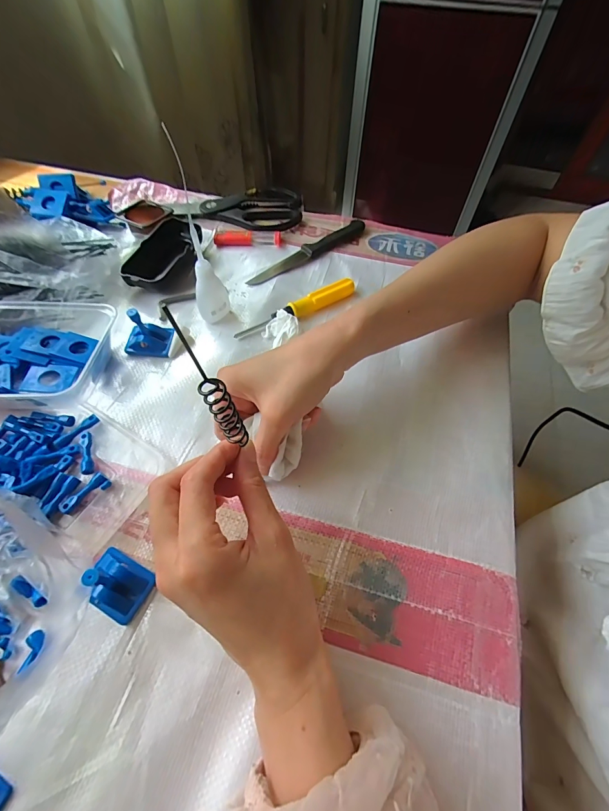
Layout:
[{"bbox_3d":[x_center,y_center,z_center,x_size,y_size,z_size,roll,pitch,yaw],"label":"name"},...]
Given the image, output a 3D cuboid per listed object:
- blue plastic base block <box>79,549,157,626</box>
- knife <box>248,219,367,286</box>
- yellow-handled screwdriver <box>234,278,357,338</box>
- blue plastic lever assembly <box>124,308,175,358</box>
[{"bbox_3d":[-0.128,0.121,0.246,0.044,0.017,0.034,26,61,14],"label":"blue plastic base block"},{"bbox_3d":[0.007,-0.187,0.440,0.173,0.009,0.024,-37,66,-21],"label":"knife"},{"bbox_3d":[-0.007,-0.102,0.384,0.141,0.017,0.016,-29,63,-18],"label":"yellow-handled screwdriver"},{"bbox_3d":[-0.155,-0.072,0.350,0.044,0.043,0.030,-1,58,-2],"label":"blue plastic lever assembly"}]

